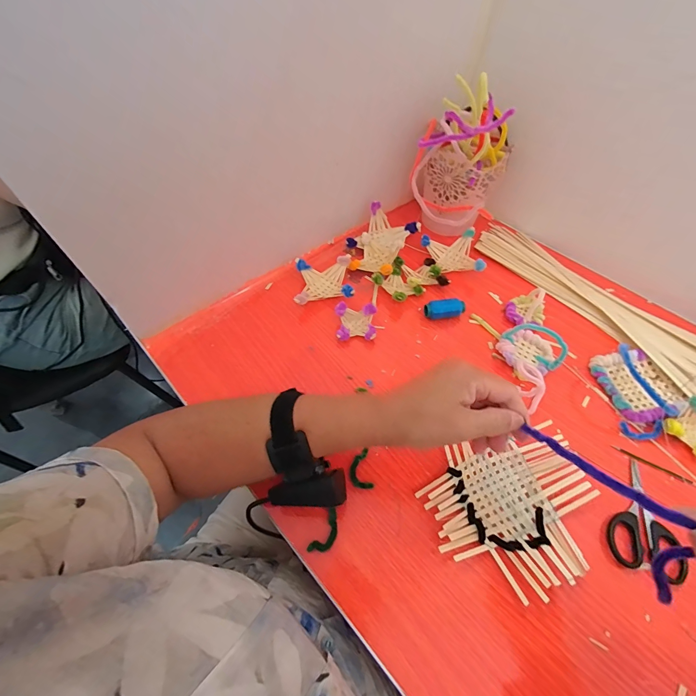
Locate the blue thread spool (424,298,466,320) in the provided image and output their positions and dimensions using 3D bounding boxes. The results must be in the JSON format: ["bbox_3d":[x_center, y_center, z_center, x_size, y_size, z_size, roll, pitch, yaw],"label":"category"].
[{"bbox_3d":[0.139,-0.053,0.483,0.055,0.025,0.023,-5,57,-3],"label":"blue thread spool"}]

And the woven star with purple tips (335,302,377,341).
[{"bbox_3d":[0.011,-0.035,0.468,0.054,0.034,0.052,1,57,1],"label":"woven star with purple tips"}]

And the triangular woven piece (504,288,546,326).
[{"bbox_3d":[0.259,-0.061,0.475,0.051,0.034,0.060,34,63,20],"label":"triangular woven piece"}]

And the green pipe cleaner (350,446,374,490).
[{"bbox_3d":[0.013,0.134,0.367,0.023,0.006,0.039,-9,58,-5],"label":"green pipe cleaner"}]

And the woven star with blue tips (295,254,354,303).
[{"bbox_3d":[-0.035,-0.097,0.504,0.085,0.034,0.077,-8,58,-5],"label":"woven star with blue tips"}]

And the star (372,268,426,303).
[{"bbox_3d":[0.075,-0.095,0.506,0.058,0.030,0.060,-39,65,-22],"label":"star"}]

